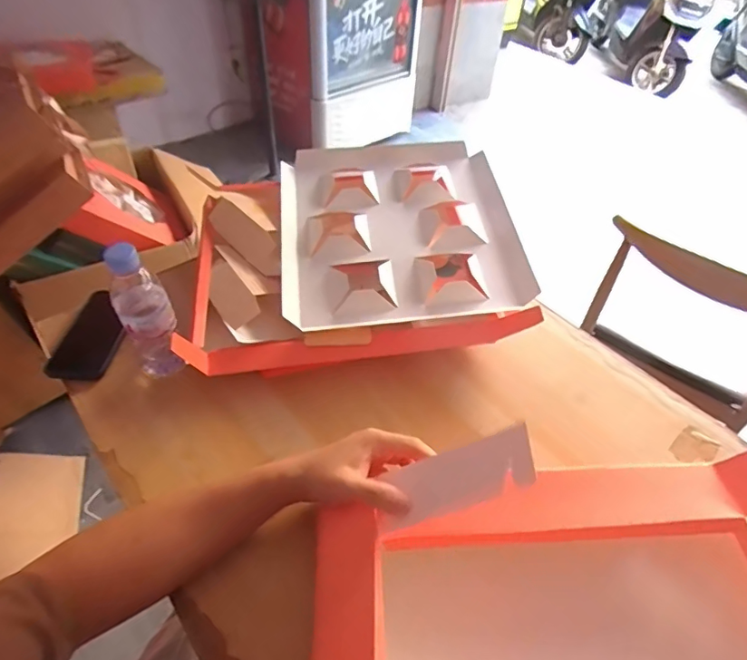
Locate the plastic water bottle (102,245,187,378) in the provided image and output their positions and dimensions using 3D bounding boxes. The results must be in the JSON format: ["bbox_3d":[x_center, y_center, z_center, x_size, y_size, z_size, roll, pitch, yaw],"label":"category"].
[{"bbox_3d":[-0.266,-0.022,0.597,0.057,0.179,0.058,-23,52,-23],"label":"plastic water bottle"}]

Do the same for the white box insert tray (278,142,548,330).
[{"bbox_3d":[0.033,-0.165,0.771,0.333,0.046,0.395,-2,46,-5],"label":"white box insert tray"}]

